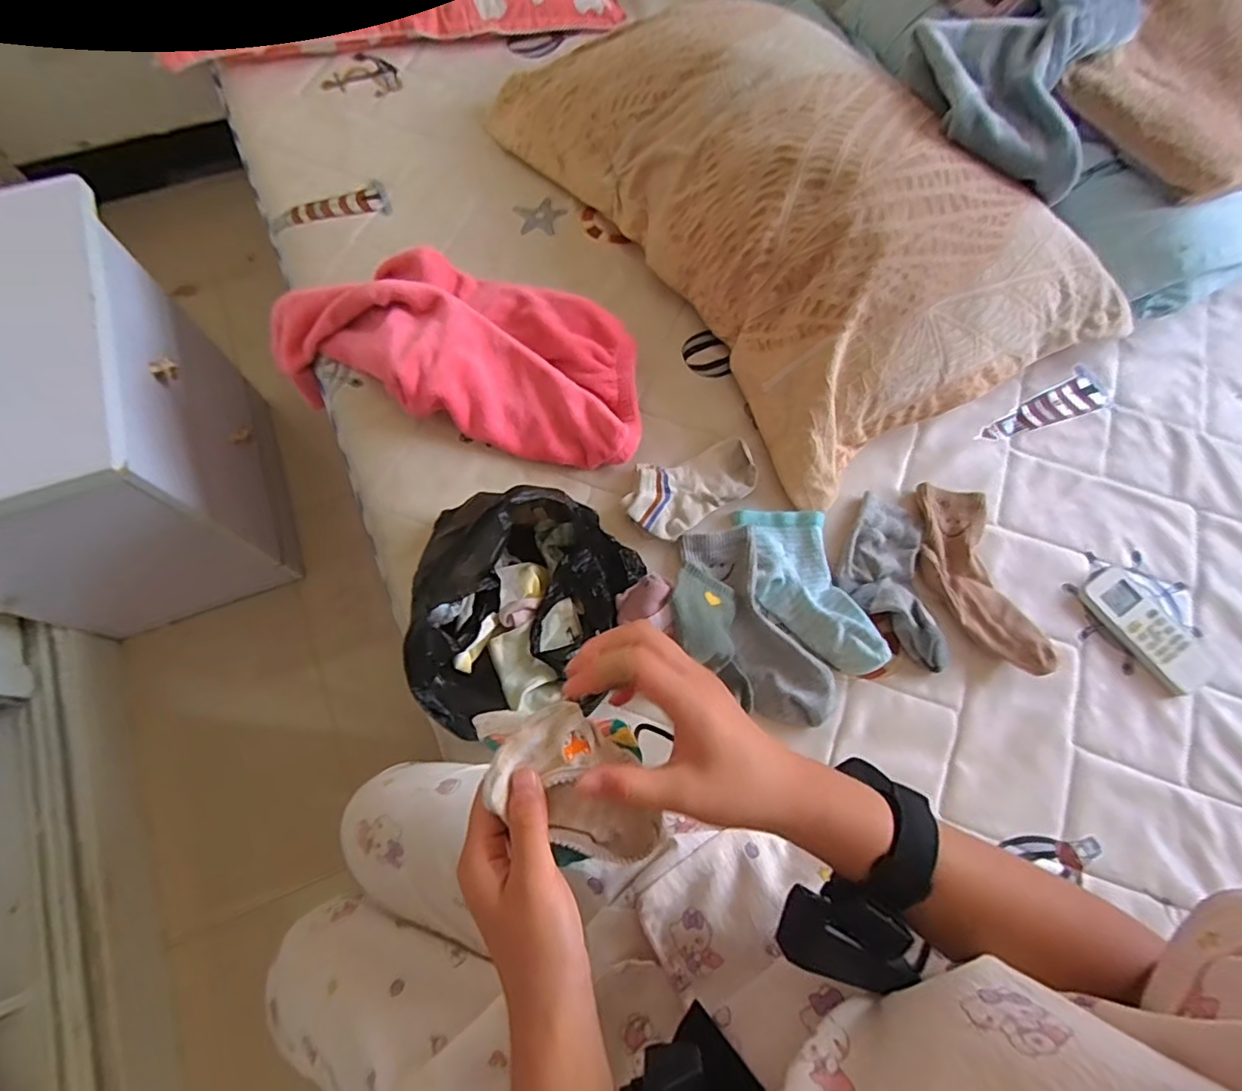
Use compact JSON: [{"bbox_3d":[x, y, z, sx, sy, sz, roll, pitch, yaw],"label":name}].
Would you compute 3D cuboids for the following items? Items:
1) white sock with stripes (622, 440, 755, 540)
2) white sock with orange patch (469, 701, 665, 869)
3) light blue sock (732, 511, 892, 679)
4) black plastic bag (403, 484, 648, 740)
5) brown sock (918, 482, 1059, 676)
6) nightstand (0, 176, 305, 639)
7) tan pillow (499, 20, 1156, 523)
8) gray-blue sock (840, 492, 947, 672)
[{"bbox_3d":[0.072,-0.065,0.631,0.138,0.031,0.082,-31,74,-12],"label":"white sock with stripes"},{"bbox_3d":[-0.020,0.130,0.321,0.070,0.023,0.129,-41,111,-15],"label":"white sock with orange patch"},{"bbox_3d":[0.185,0.039,0.580,0.085,0.037,0.180,-14,71,-7],"label":"light blue sock"},{"bbox_3d":[-0.080,0.053,0.523,0.198,0.116,0.206,2,70,-1],"label":"black plastic bag"},{"bbox_3d":[0.360,0.030,0.604,0.076,0.032,0.204,-8,70,-5],"label":"brown sock"},{"bbox_3d":[-0.753,-0.139,0.836,0.340,0.439,0.394,-21,72,-9],"label":"nightstand"},{"bbox_3d":[0.193,-0.436,0.700,0.423,0.156,0.695,-30,74,-12],"label":"tan pillow"},{"bbox_3d":[0.272,0.031,0.595,0.082,0.026,0.177,-2,70,-3],"label":"gray-blue sock"}]

